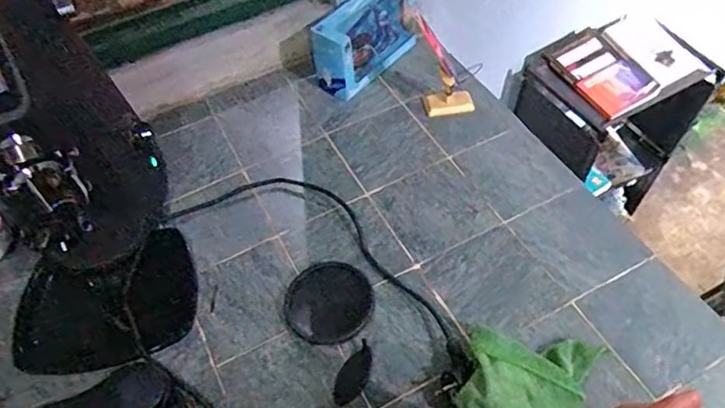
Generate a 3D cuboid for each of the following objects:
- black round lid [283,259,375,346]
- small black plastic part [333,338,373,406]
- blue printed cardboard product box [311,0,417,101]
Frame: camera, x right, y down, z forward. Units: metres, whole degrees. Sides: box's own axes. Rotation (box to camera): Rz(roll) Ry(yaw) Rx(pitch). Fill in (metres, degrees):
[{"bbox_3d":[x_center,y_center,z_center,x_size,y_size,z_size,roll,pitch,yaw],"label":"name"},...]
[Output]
[{"bbox_3d":[-0.044,0.131,0.755,0.114,0.009,0.114,-2,52,2],"label":"black round lid"},{"bbox_3d":[-0.009,0.211,0.705,0.036,0.005,0.081,24,57,20],"label":"small black plastic part"},{"bbox_3d":[0.009,-0.304,1.019,0.083,0.124,0.225,30,59,24],"label":"blue printed cardboard product box"}]

